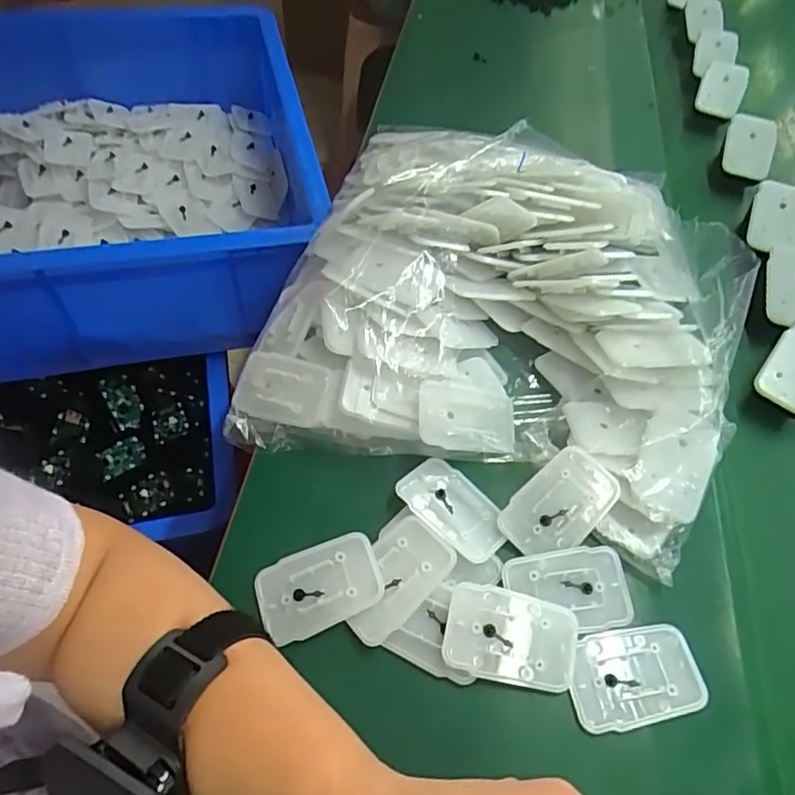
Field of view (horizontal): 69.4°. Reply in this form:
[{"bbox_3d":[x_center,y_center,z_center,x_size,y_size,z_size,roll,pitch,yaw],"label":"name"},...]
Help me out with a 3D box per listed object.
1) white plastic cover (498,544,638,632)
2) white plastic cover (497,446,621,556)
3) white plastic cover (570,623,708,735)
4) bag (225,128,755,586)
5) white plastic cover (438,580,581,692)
[{"bbox_3d":[0.096,0.108,0.322,0.068,0.006,0.043,-2,58,-5],"label":"white plastic cover"},{"bbox_3d":[0.095,0.063,0.338,0.070,0.005,0.043,-42,79,-2],"label":"white plastic cover"},{"bbox_3d":[0.124,0.146,0.302,0.068,0.004,0.044,-9,58,-9],"label":"white plastic cover"},{"bbox_3d":[0.074,-0.073,0.406,0.314,0.088,0.295,18,58,8],"label":"bag"},{"bbox_3d":[0.061,0.128,0.308,0.069,0.011,0.045,11,57,3],"label":"white plastic cover"}]

